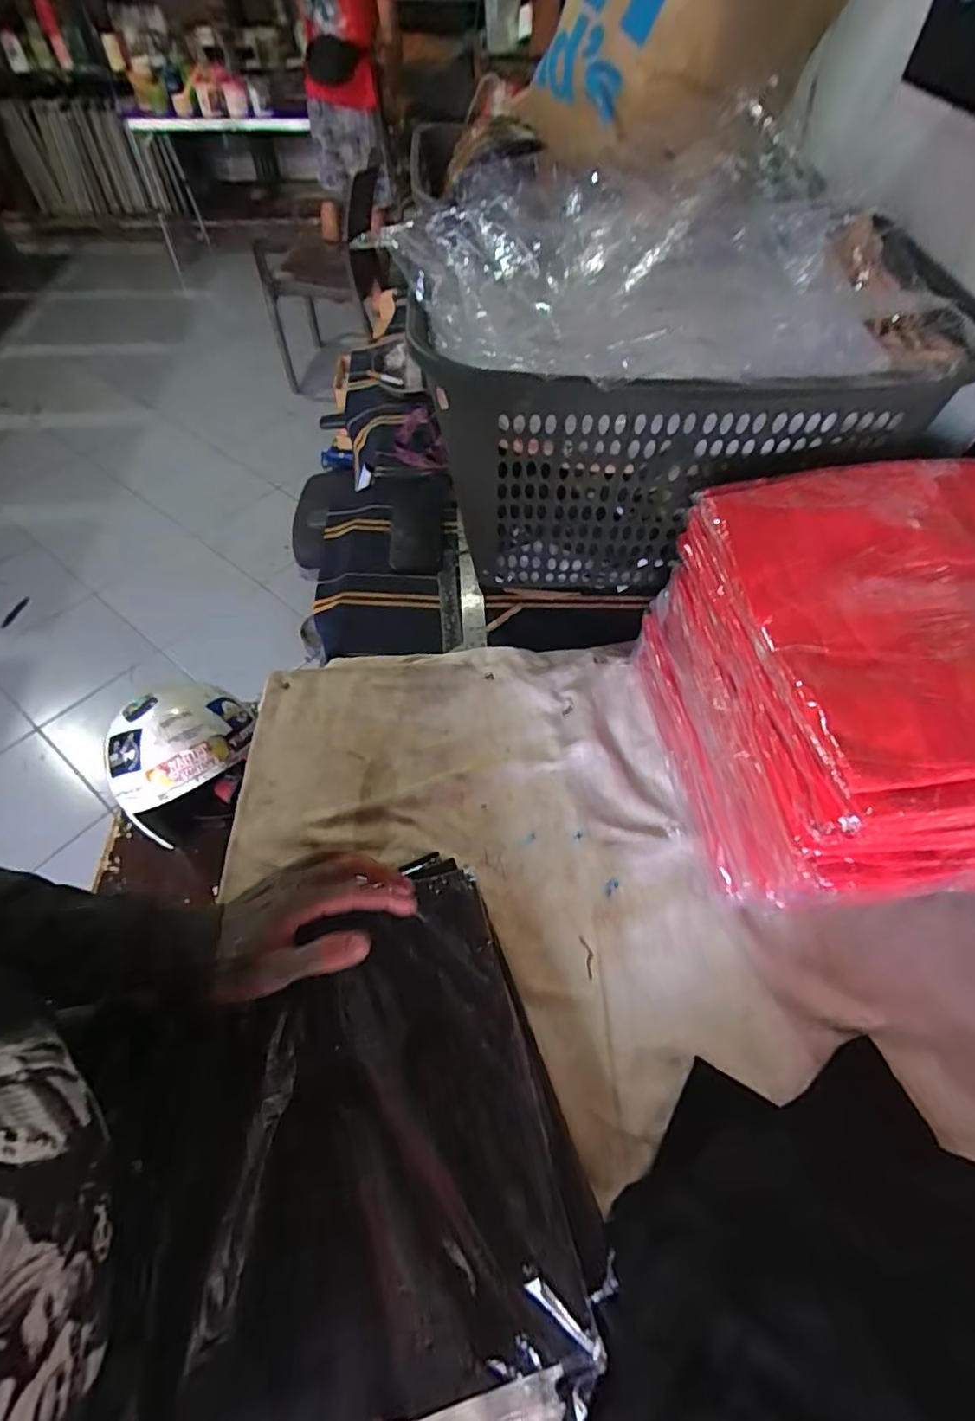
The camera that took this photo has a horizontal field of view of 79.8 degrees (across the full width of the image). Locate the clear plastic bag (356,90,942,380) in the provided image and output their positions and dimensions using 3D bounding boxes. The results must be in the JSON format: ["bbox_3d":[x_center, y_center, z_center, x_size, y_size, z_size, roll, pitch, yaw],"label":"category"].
[{"bbox_3d":[0.131,-0.485,0.594,0.426,0.111,0.404,-7,56,-5],"label":"clear plastic bag"}]

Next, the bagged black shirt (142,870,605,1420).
[{"bbox_3d":[-0.090,0.285,0.395,0.245,0.022,0.285,-13,56,-8],"label":"bagged black shirt"}]

